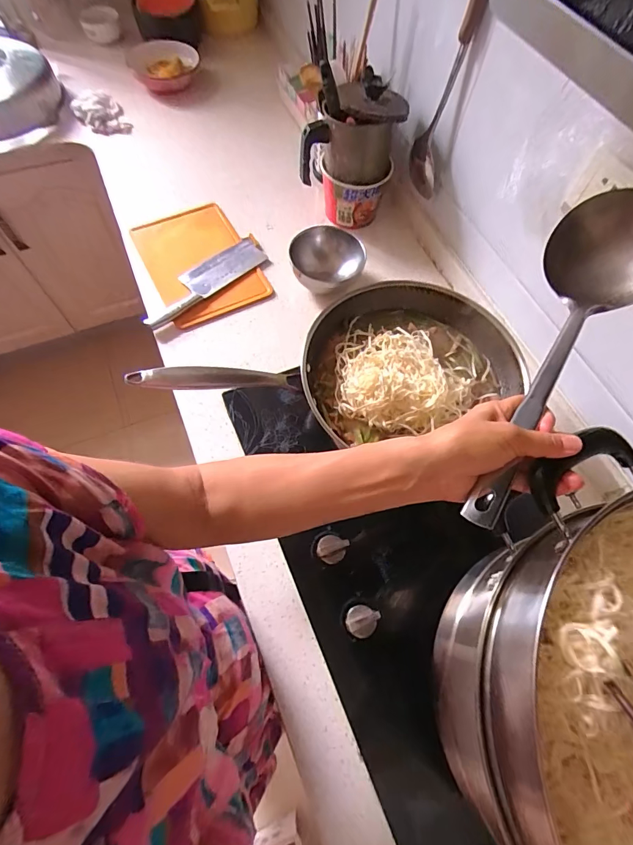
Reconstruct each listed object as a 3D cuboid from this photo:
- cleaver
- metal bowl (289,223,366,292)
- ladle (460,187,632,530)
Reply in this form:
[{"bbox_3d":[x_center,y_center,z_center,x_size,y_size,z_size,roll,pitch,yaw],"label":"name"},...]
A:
[{"bbox_3d":[-0.220,-0.276,0.784,0.274,0.020,0.071,-42,75,-19],"label":"cleaver"},{"bbox_3d":[0.019,-0.308,0.778,0.138,0.067,0.133,1,66,-3],"label":"metal bowl"},{"bbox_3d":[0.214,-0.060,0.354,0.094,0.070,0.333,30,76,10],"label":"ladle"}]

